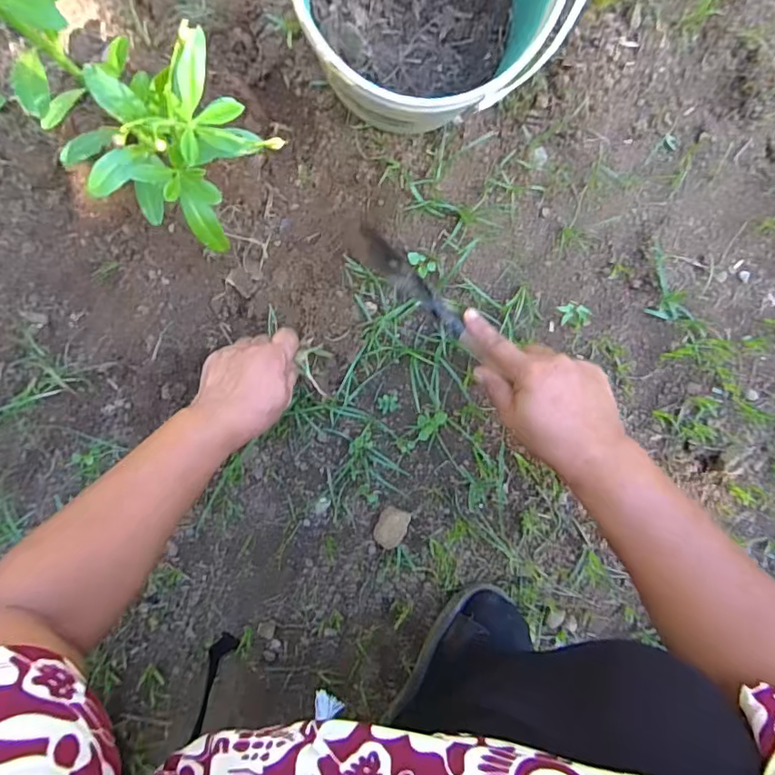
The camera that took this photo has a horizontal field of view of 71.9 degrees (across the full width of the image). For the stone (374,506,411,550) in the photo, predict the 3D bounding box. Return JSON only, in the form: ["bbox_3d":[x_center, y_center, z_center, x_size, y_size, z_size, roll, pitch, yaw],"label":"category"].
[{"bbox_3d":[0.004,0.152,0.571,0.032,0.014,0.043,19,94,3],"label":"stone"}]

